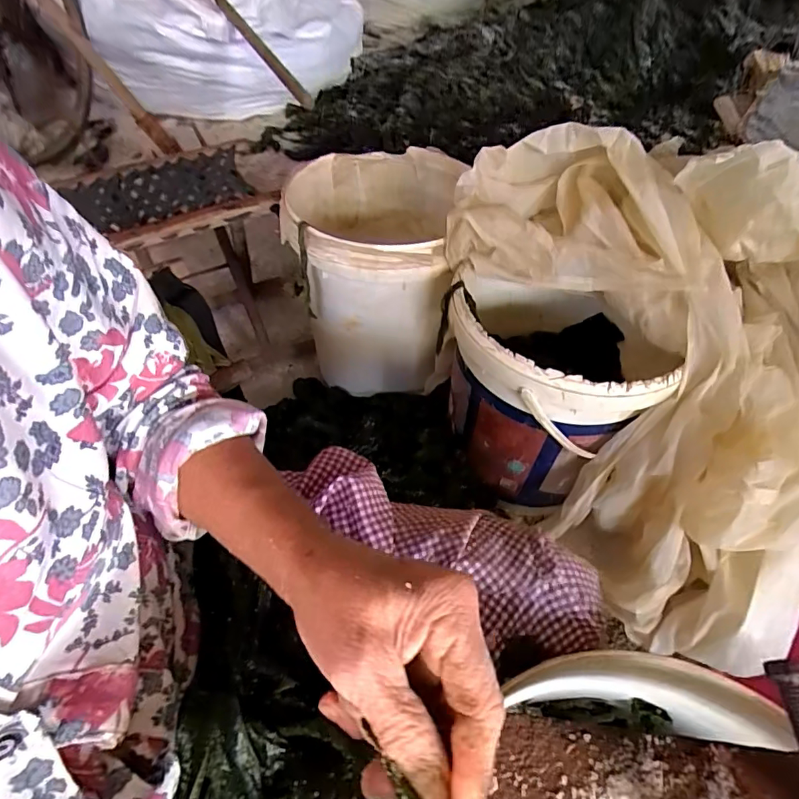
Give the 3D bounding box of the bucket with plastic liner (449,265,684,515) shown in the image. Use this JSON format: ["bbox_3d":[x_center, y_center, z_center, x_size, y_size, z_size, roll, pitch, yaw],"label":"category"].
[{"bbox_3d":[0.213,-0.042,0.711,0.282,0.262,0.306,20,52,15],"label":"bucket with plastic liner"}]

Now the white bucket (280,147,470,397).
[{"bbox_3d":[-0.036,-0.204,0.843,0.267,0.319,0.296,9,50,7],"label":"white bucket"}]

